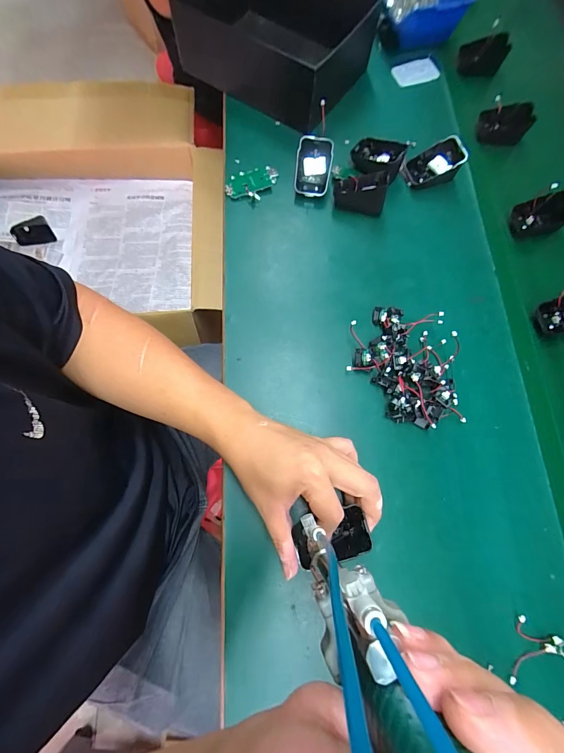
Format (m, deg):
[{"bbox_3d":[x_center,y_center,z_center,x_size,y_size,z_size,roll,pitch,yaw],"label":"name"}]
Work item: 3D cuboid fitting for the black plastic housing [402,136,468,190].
[{"bbox_3d":[0.205,-0.288,0.458,0.067,0.041,0.046,-14,75,-5],"label":"black plastic housing"}]

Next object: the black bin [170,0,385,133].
[{"bbox_3d":[-0.009,-0.498,0.487,0.245,0.104,0.193,26,75,6],"label":"black bin"}]

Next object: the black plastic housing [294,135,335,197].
[{"bbox_3d":[0.042,-0.278,0.448,0.045,0.018,0.068,9,117,3],"label":"black plastic housing"}]

